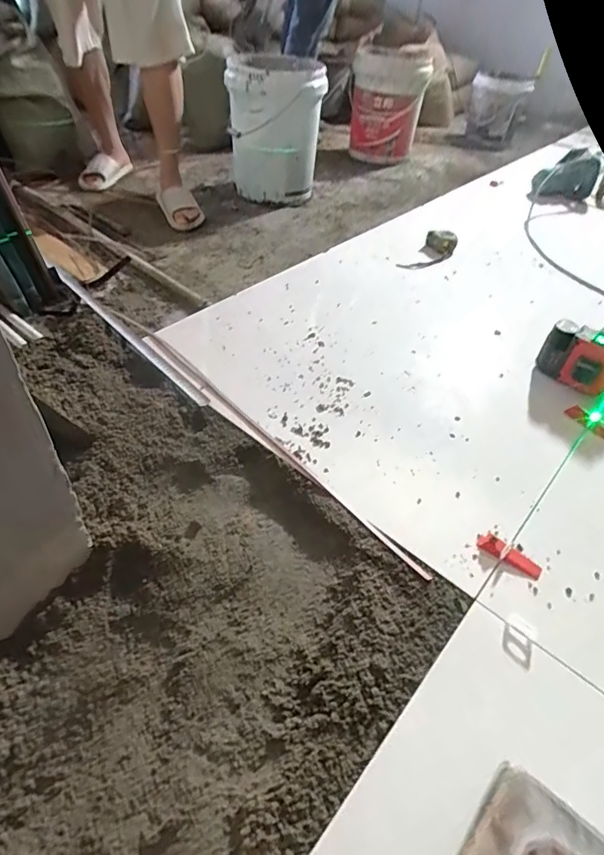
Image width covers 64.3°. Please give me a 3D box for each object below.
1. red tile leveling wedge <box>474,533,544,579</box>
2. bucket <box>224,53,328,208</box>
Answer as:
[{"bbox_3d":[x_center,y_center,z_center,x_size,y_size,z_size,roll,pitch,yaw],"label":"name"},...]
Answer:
[{"bbox_3d":[0.282,0.172,0.650,0.086,0.015,0.025,31,51,24],"label":"red tile leveling wedge"},{"bbox_3d":[-0.099,-0.981,1.596,0.301,0.397,0.307,1,45,-4],"label":"bucket"}]

